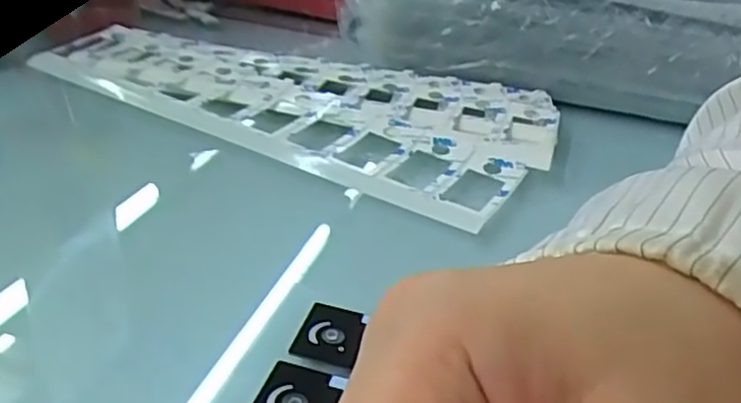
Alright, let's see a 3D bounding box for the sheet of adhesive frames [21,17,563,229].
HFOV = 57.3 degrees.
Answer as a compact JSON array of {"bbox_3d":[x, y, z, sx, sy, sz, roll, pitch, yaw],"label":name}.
[{"bbox_3d":[-0.042,-0.069,0.406,0.293,0.006,0.157,20,36,21],"label":"sheet of adhesive frames"}]

